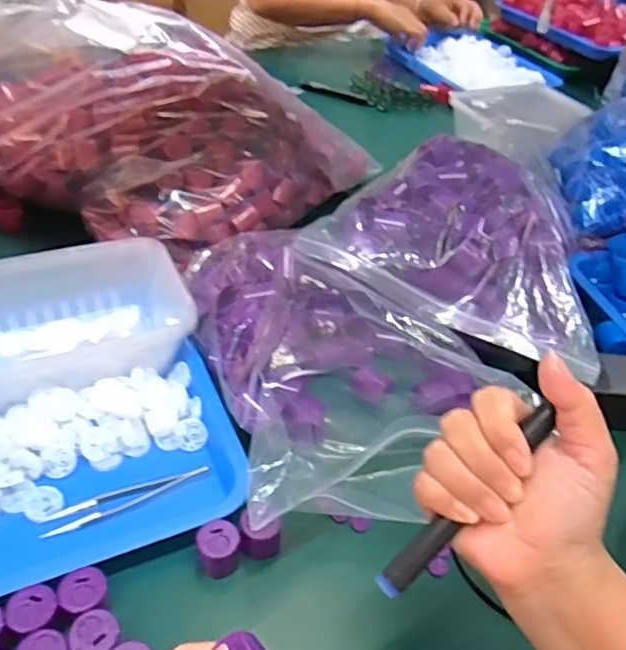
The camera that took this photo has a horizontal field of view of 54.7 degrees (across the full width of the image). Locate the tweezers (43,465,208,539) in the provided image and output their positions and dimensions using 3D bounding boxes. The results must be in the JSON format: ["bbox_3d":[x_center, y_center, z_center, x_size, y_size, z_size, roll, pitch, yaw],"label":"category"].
[{"bbox_3d":[-0.138,0.128,0.453,0.121,0.005,0.018,-16,47,-25],"label":"tweezers"}]

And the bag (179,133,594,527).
[{"bbox_3d":[0.074,-0.015,0.564,0.364,0.142,0.318,-12,45,-21],"label":"bag"}]

